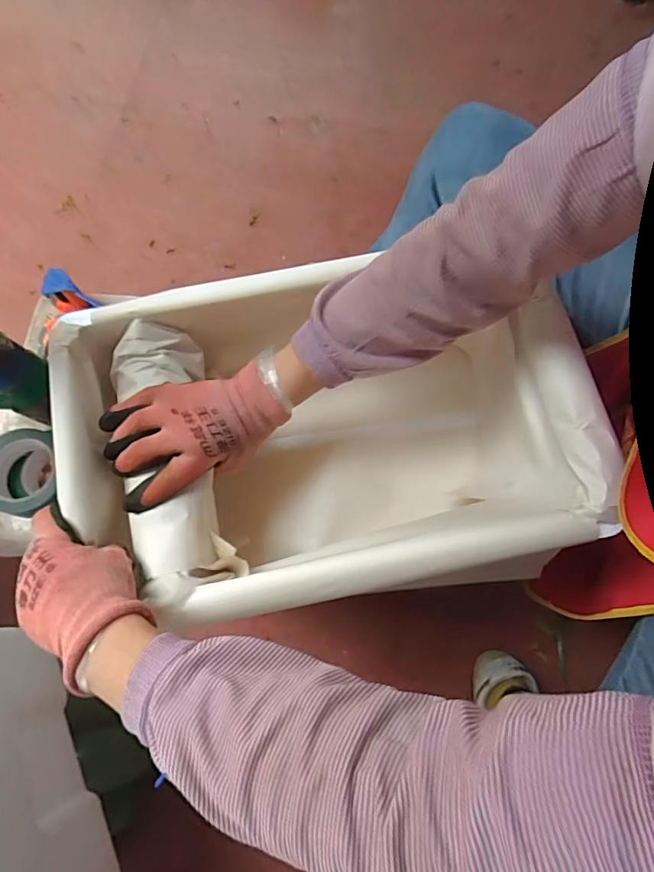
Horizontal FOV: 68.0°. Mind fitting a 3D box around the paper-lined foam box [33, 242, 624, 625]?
[{"bbox_3d":[-0.017,-0.005,0.500,0.449,0.202,0.316,-12,75,-4],"label":"paper-lined foam box"}]

